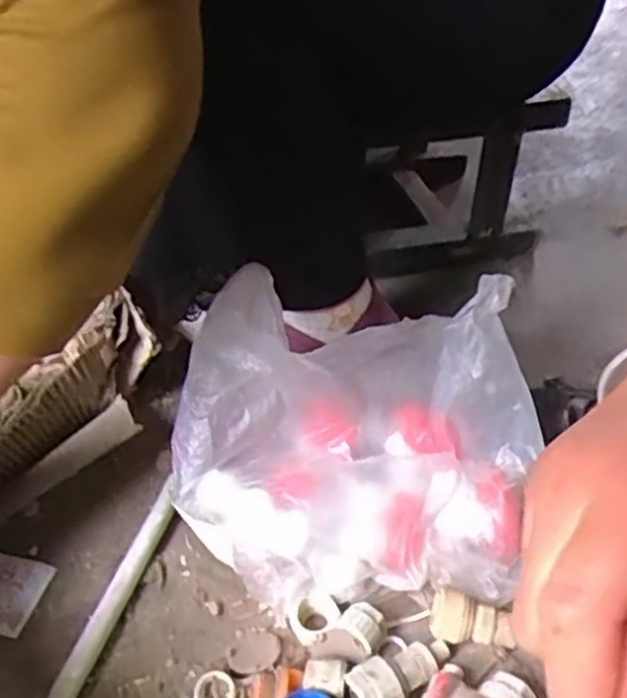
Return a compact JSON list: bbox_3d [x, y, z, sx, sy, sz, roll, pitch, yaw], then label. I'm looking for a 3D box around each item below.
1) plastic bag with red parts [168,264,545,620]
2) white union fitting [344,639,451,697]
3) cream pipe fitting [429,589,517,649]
[{"bbox_3d":[0.027,0.063,0.470,0.236,0.172,0.145,-2,41,4],"label":"plastic bag with red parts"},{"bbox_3d":[0.054,0.196,0.420,0.067,0.031,0.031,-18,42,-15],"label":"white union fitting"},{"bbox_3d":[0.100,0.173,0.447,0.051,0.023,0.028,4,41,10],"label":"cream pipe fitting"}]

